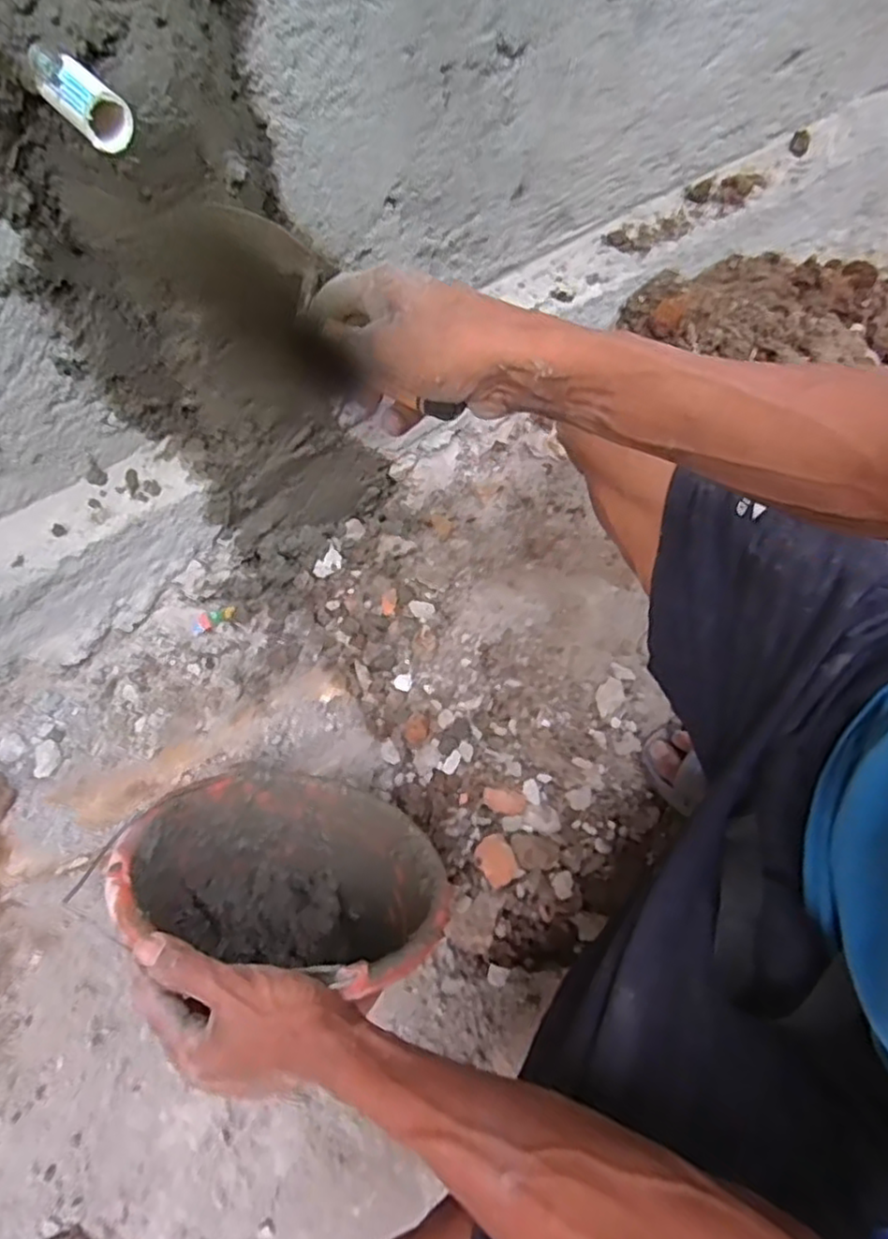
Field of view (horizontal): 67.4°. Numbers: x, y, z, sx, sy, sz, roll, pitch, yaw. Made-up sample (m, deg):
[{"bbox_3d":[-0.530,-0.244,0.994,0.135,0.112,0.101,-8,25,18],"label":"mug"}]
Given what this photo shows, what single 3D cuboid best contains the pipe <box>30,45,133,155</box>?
[{"bbox_3d":[-0.193,-0.277,0.351,0.027,0.025,0.066,-38,69,-14],"label":"pipe"}]

